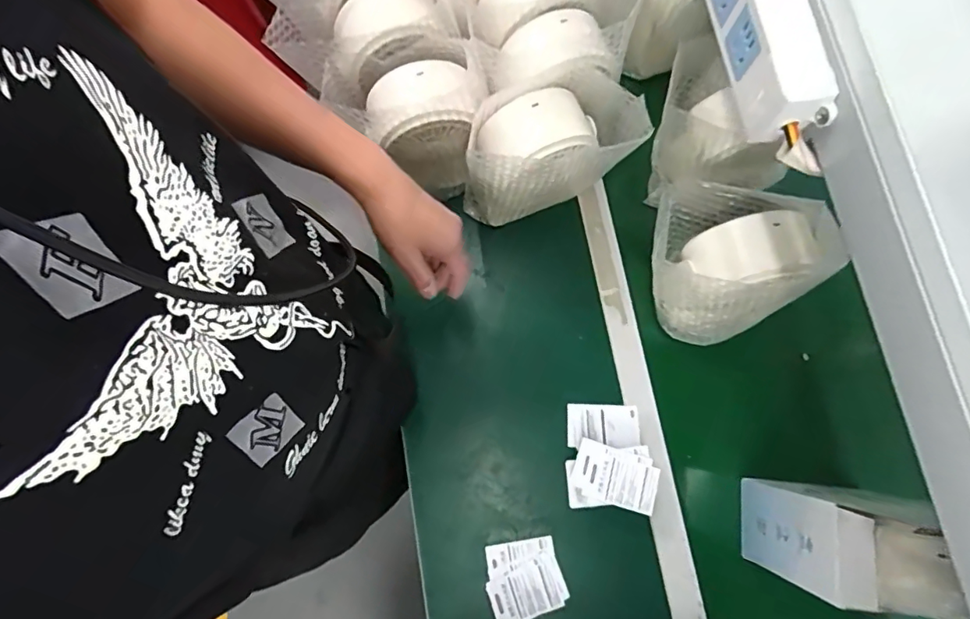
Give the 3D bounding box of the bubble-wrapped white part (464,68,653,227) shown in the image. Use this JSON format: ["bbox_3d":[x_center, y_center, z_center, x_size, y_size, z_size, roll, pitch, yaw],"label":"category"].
[{"bbox_3d":[0.066,-0.187,0.642,0.191,0.178,0.108,-26,77,-6],"label":"bubble-wrapped white part"}]

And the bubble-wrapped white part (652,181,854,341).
[{"bbox_3d":[0.273,-0.055,0.623,0.157,0.168,0.145,20,77,5],"label":"bubble-wrapped white part"}]

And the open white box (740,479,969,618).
[{"bbox_3d":[0.372,0.247,0.547,0.096,0.202,0.092,6,76,2],"label":"open white box"}]

